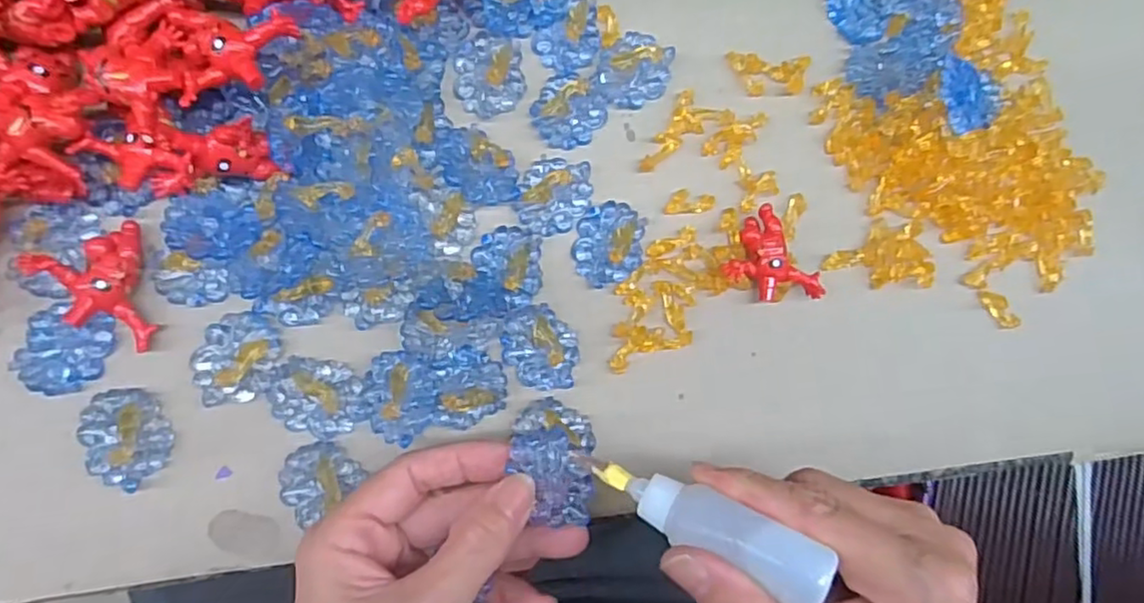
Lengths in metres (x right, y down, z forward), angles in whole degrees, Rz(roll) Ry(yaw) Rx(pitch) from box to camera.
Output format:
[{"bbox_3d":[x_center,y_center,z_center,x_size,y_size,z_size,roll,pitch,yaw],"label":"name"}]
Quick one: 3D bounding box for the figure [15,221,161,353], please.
[{"bbox_3d":[-0.176,-0.003,0.253,0.033,0.022,0.045,-28,92,-9],"label":"figure"}]

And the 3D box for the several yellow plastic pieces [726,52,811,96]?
[{"bbox_3d":[0.093,-0.108,0.317,0.038,0.008,0.019,4,87,-9],"label":"several yellow plastic pieces"}]

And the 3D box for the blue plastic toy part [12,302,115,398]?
[{"bbox_3d":[-0.196,0.019,0.257,0.029,0.005,0.033,16,85,-8],"label":"blue plastic toy part"}]

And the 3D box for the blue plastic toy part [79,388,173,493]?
[{"bbox_3d":[-0.173,0.053,0.257,0.030,0.011,0.037,-22,91,-10],"label":"blue plastic toy part"}]

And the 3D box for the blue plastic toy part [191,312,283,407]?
[{"bbox_3d":[-0.134,0.023,0.265,0.030,0.011,0.038,31,83,-6],"label":"blue plastic toy part"}]

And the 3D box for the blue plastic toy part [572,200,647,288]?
[{"bbox_3d":[0.018,-0.026,0.294,0.031,0.015,0.037,2,87,-9],"label":"blue plastic toy part"}]

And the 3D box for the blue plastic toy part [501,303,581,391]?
[{"bbox_3d":[-0.013,0.020,0.288,0.030,0.008,0.038,-38,93,-9],"label":"blue plastic toy part"}]

